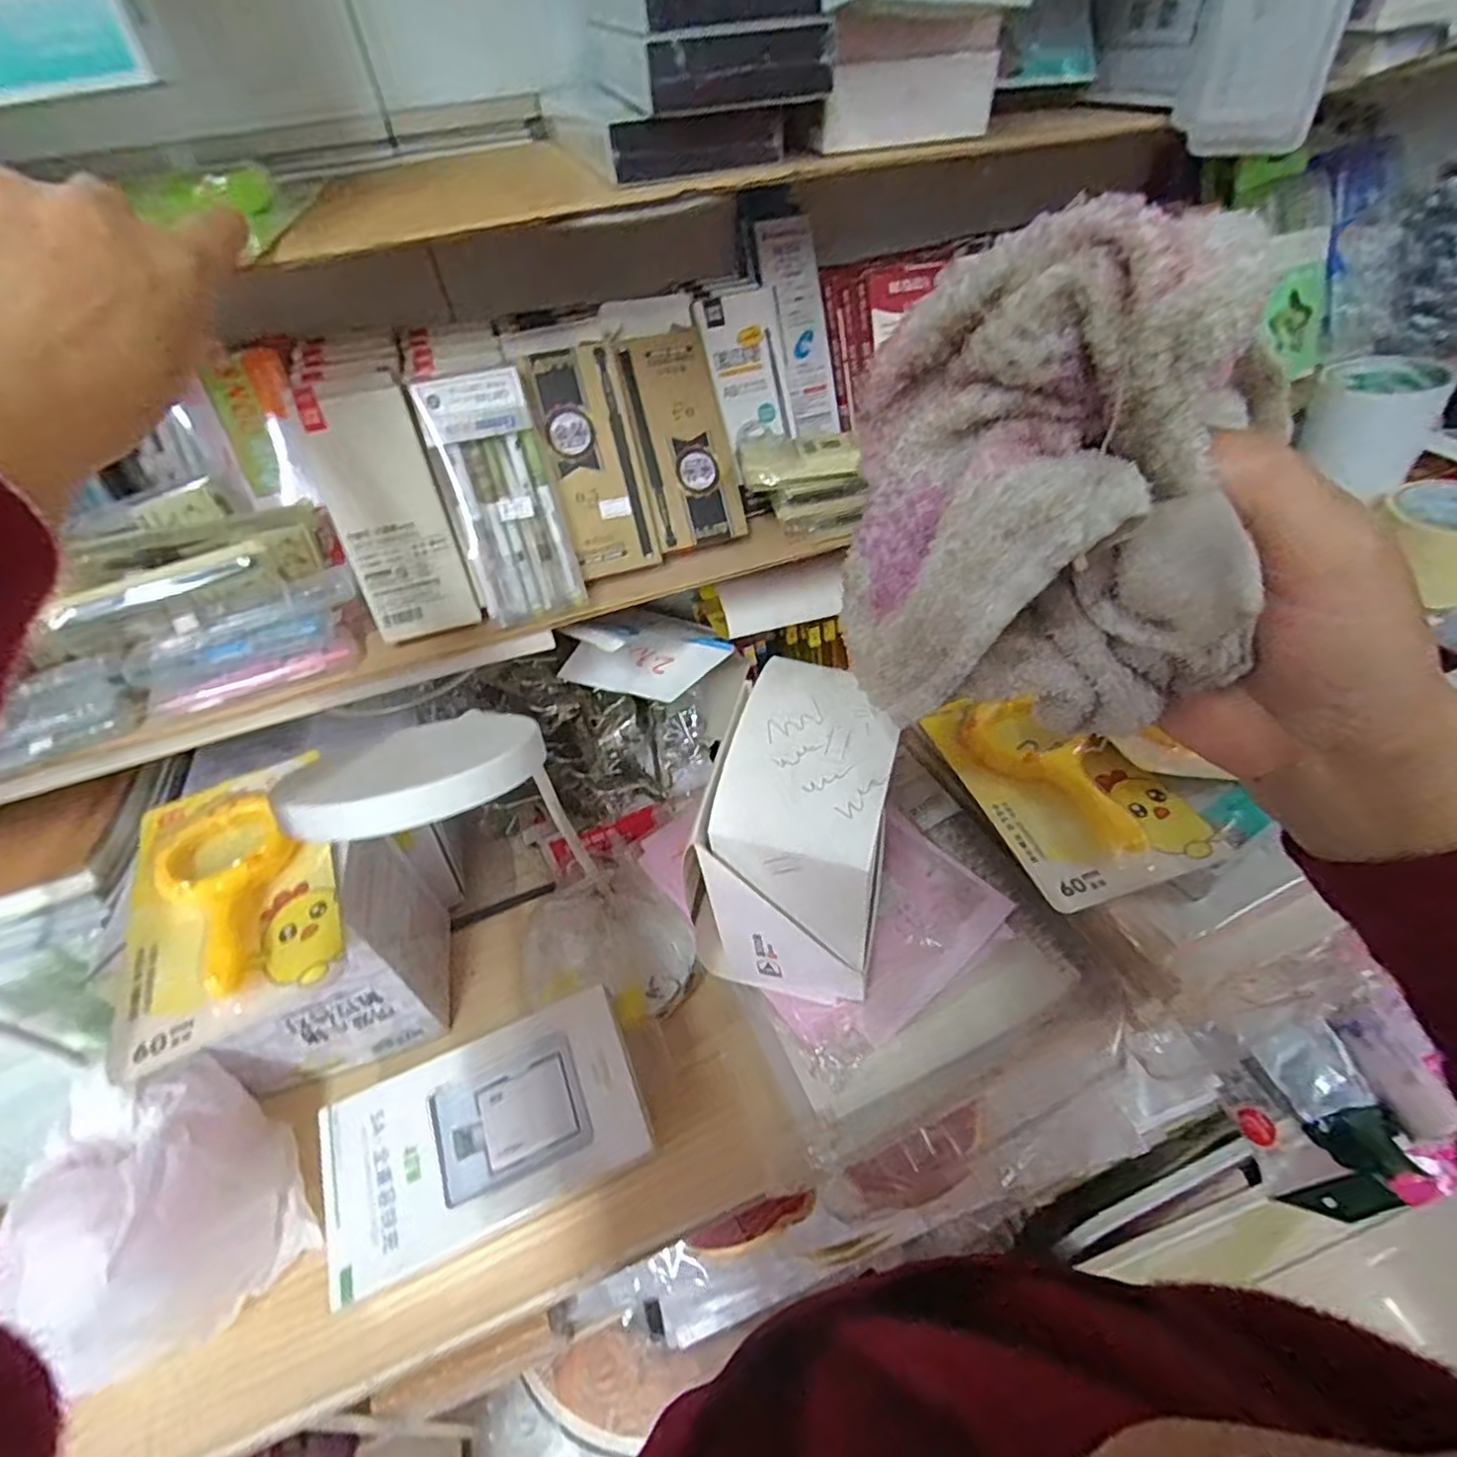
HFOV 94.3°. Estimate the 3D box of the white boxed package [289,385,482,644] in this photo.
[{"bbox_3d":[-0.215,-0.136,0.432,0.066,0.155,0.019,-17,23,-10],"label":"white boxed package"}]

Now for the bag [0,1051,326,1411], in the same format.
[{"bbox_3d":[-0.309,0.257,0.369,0.096,0.092,0.125,-30,48,-21],"label":"bag"}]

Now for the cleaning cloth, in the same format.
[{"bbox_3d":[0.082,-0.056,0.171,0.099,0.115,0.052,7,46,15],"label":"cleaning cloth"}]

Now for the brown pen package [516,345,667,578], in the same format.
[{"bbox_3d":[-0.092,-0.183,0.471,0.064,0.145,0.010,-18,18,-11],"label":"brown pen package"}]

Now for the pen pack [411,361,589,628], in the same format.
[{"bbox_3d":[-0.147,-0.149,0.447,0.065,0.154,0.020,-18,24,-11],"label":"pen pack"}]

